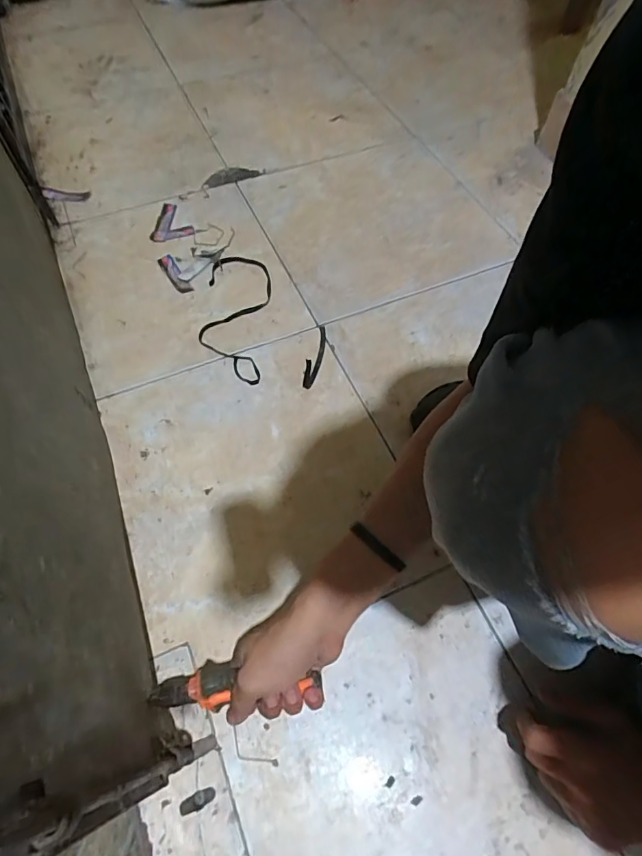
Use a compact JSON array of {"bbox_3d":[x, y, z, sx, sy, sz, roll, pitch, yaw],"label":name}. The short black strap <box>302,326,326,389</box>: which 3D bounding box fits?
[{"bbox_3d":[-0.005,-0.116,0.679,0.016,0.048,0.115,12,62,7],"label":"short black strap"}]

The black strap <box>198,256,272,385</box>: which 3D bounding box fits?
[{"bbox_3d":[-0.135,-0.180,0.744,0.100,0.008,0.257,1,61,1],"label":"black strap"}]

